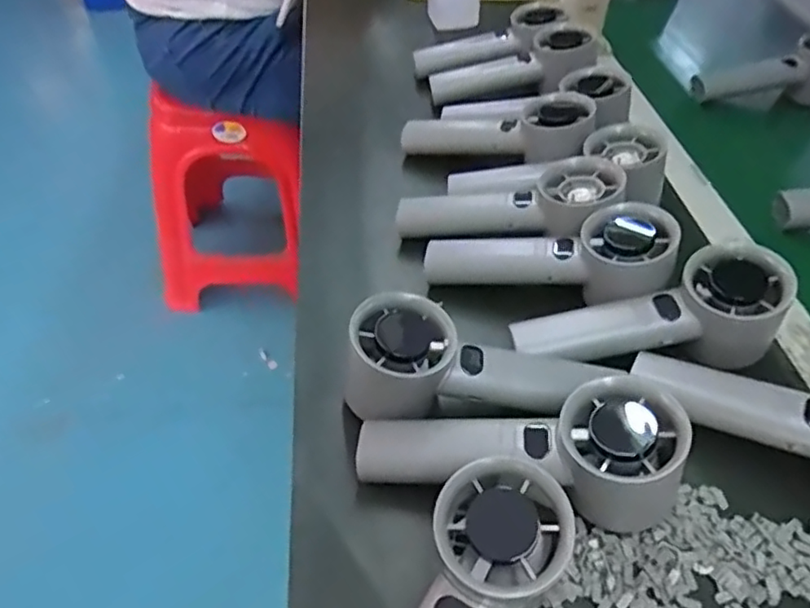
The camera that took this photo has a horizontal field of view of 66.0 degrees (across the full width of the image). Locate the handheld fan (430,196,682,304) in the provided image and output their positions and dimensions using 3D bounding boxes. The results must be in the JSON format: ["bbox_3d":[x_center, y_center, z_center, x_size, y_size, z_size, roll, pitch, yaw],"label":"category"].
[{"bbox_3d":[0.093,-0.029,0.411,0.157,0.042,0.045,-4,43,19],"label":"handheld fan"}]

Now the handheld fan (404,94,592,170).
[{"bbox_3d":[0.076,-0.141,0.521,0.156,0.039,0.049,3,42,24],"label":"handheld fan"}]

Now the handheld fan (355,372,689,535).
[{"bbox_3d":[0.055,0.076,0.315,0.158,0.060,0.053,-3,44,10],"label":"handheld fan"}]

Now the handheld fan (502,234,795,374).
[{"bbox_3d":[0.144,0.012,0.375,0.155,0.060,0.052,-13,45,7],"label":"handheld fan"}]

